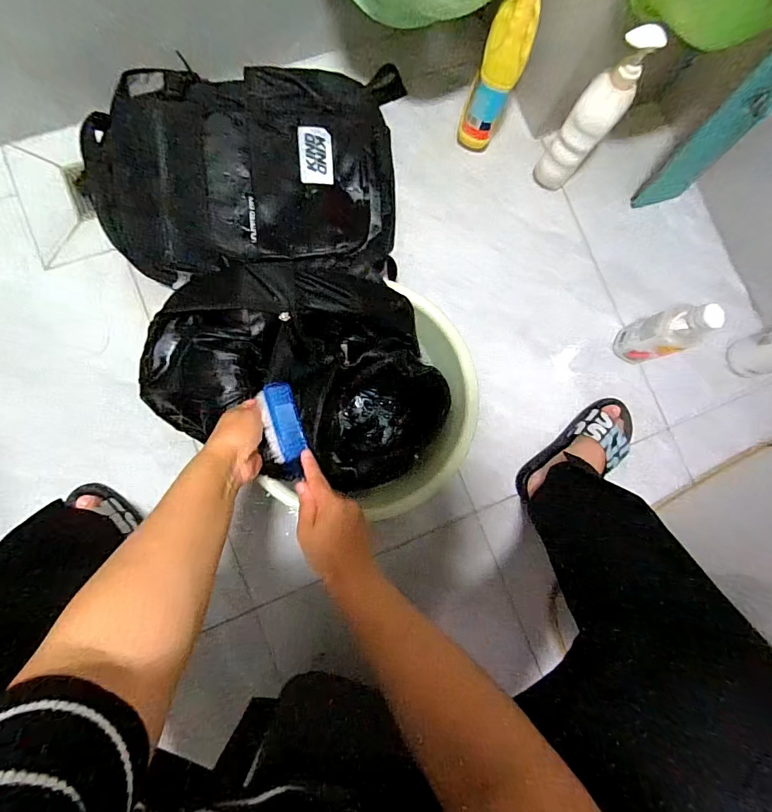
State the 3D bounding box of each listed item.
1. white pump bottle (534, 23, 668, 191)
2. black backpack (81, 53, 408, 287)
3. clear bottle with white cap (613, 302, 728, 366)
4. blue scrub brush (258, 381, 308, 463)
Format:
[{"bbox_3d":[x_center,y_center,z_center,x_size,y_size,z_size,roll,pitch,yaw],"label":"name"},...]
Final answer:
[{"bbox_3d":[0.331,-0.464,0.668,0.072,0.266,0.074,0,85,-5],"label":"white pump bottle"},{"bbox_3d":[-0.229,-0.402,0.702,0.528,0.105,0.411,-3,85,-5],"label":"black backpack"},{"bbox_3d":[0.471,-0.125,0.683,0.075,0.190,0.075,-17,86,-6],"label":"clear bottle with white cap"},{"bbox_3d":[-0.128,0.020,0.503,0.031,0.046,0.094,-17,85,36],"label":"blue scrub brush"}]

